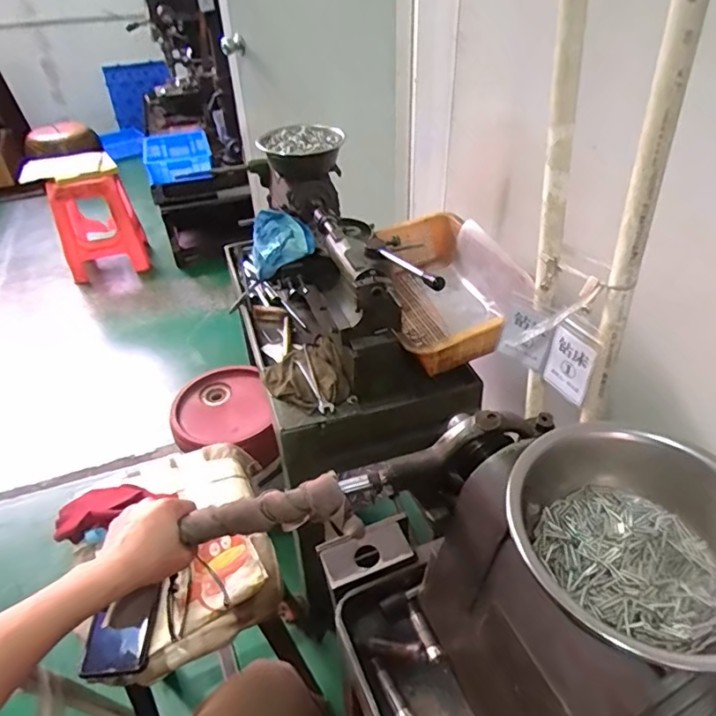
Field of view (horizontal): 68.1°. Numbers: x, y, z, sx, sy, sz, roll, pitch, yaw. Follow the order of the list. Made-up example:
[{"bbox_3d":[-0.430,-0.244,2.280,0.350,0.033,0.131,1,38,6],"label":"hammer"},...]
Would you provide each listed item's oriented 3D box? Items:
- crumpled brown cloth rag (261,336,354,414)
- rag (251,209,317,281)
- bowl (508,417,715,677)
[{"bbox_3d":[-0.092,0.030,0.947,0.141,0.052,0.170,-15,41,-14],"label":"crumpled brown cloth rag"},{"bbox_3d":[-0.141,-0.214,0.980,0.120,0.079,0.101,-18,42,-17],"label":"rag"},{"bbox_3d":[0.195,0.131,0.375,0.178,0.065,0.156,30,49,33],"label":"bowl"}]

